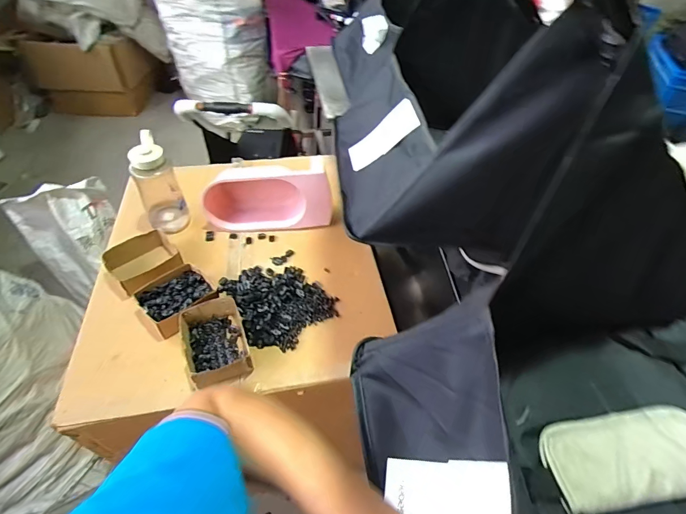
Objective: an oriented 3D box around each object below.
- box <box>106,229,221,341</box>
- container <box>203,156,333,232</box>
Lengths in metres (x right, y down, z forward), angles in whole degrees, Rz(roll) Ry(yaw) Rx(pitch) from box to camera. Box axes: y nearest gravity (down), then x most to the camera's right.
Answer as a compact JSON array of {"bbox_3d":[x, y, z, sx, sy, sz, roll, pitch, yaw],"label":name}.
[{"bbox_3d":[-0.377,0.047,0.773,0.142,0.051,0.254,-34,58,-28],"label":"box"},{"bbox_3d":[-0.175,-0.145,0.890,0.284,0.135,0.091,-3,49,-5],"label":"container"}]

